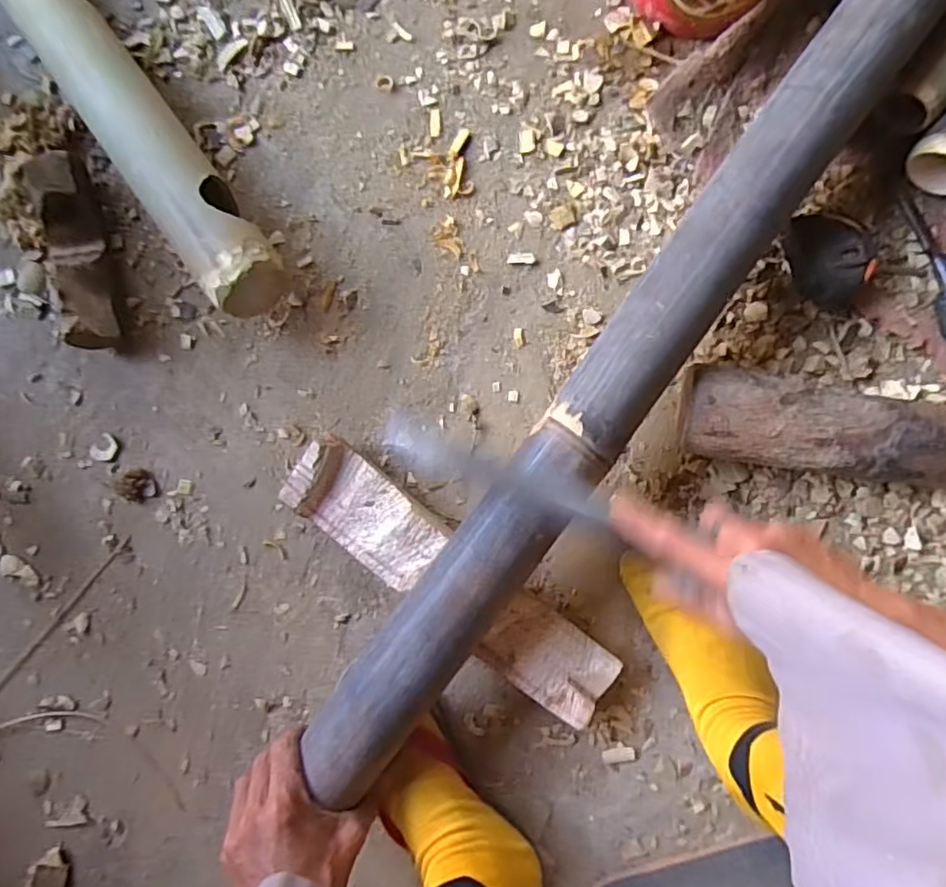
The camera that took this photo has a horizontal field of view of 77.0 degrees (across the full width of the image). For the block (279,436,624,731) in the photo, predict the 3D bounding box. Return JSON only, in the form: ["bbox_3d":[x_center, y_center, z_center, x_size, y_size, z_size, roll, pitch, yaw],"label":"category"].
[{"bbox_3d":[-0.018,0.113,0.503,0.314,0.057,0.071,37,94,5],"label":"block"}]

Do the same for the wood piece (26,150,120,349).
[{"bbox_3d":[-0.350,-0.168,0.529,0.045,0.055,0.162,-13,88,6],"label":"wood piece"}]

